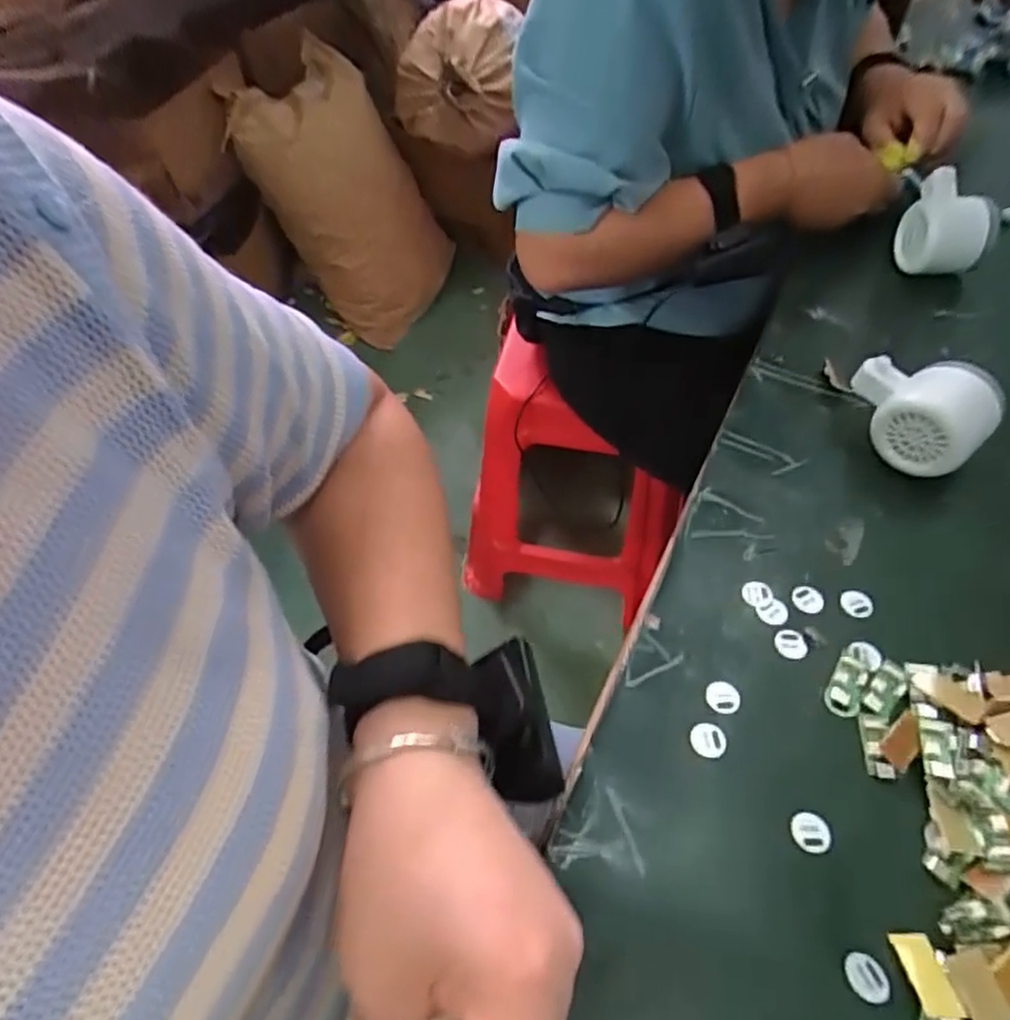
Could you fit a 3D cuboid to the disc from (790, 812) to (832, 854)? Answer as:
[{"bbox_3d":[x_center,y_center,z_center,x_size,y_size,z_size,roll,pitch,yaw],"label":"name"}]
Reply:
[{"bbox_3d":[0.143,0.150,0.307,0.017,0.004,0.016,12,55,13],"label":"disc"}]

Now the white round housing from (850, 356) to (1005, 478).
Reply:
[{"bbox_3d":[0.274,-0.063,0.440,0.085,0.059,0.051,29,60,23],"label":"white round housing"}]

